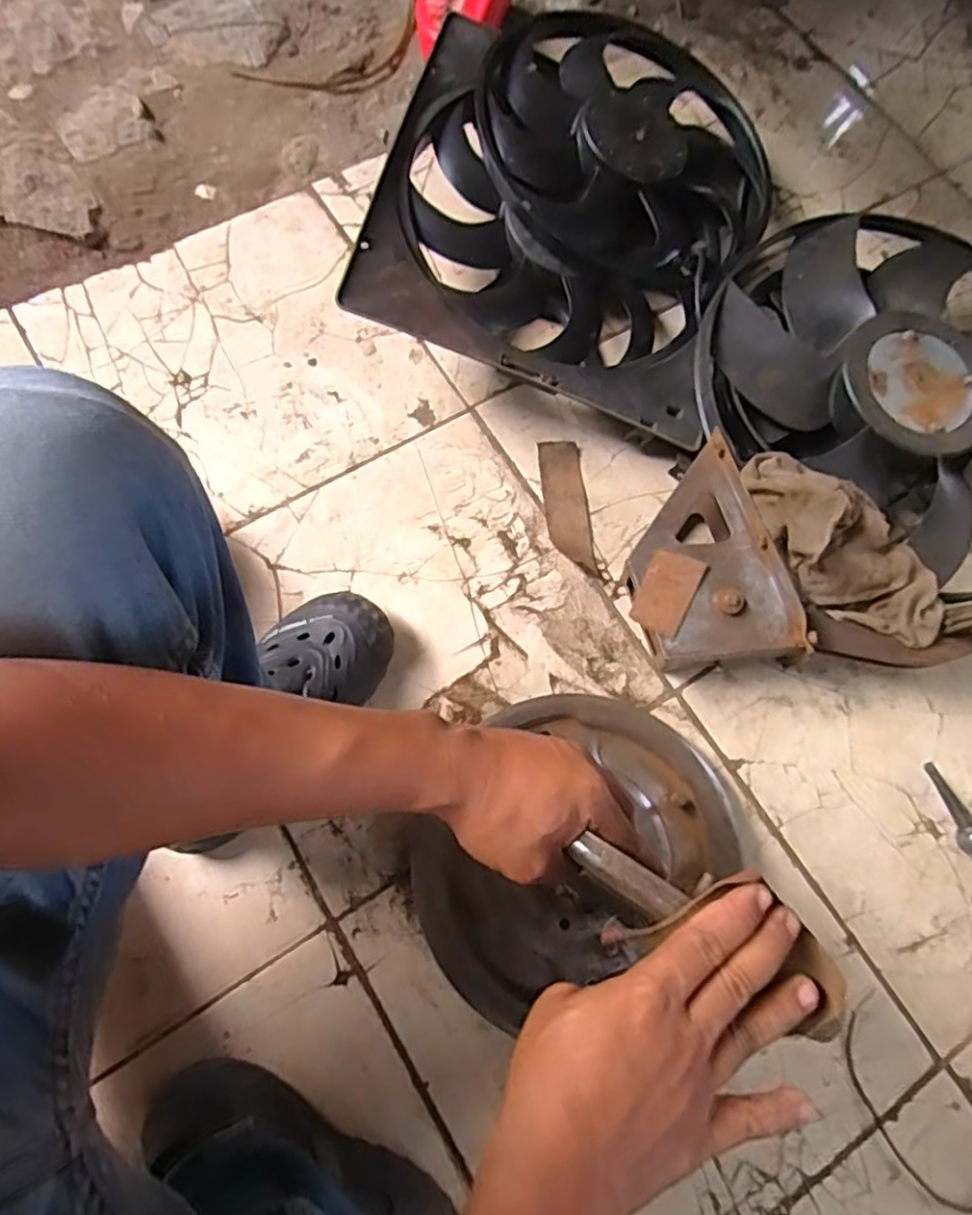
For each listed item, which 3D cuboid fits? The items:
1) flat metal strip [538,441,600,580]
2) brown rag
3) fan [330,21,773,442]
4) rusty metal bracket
[{"bbox_3d":[0.093,-0.115,0.771,0.048,0.006,0.161,-6,76,-4],"label":"flat metal strip"},{"bbox_3d":[0.359,-0.065,0.668,0.234,0.062,0.107,44,80,-2],"label":"brown rag"},{"bbox_3d":[0.110,-0.477,0.804,0.425,0.099,0.496,20,82,-10],"label":"fan"},{"bbox_3d":[0.224,-0.040,0.720,0.153,0.091,0.234,-20,77,5],"label":"rusty metal bracket"}]

